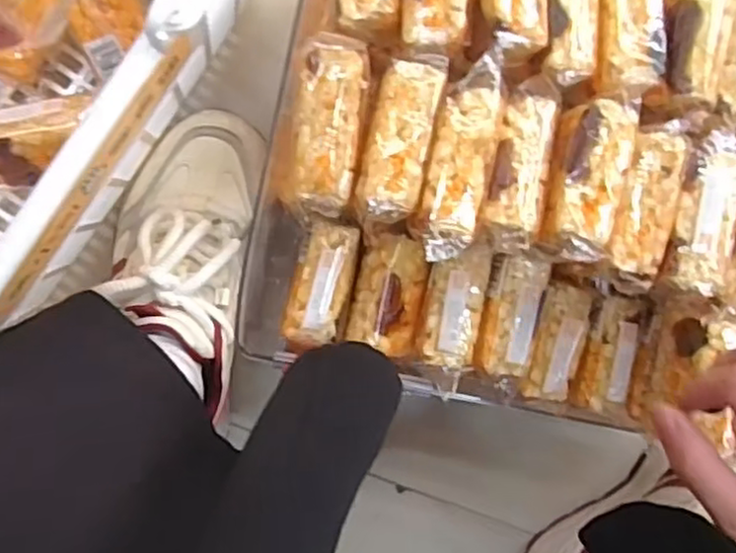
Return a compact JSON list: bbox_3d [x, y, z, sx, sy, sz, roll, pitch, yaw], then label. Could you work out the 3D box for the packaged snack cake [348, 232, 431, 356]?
[{"bbox_3d":[0.014,0.012,0.427,0.042,0.022,0.071,10,92,-6],"label":"packaged snack cake"}]

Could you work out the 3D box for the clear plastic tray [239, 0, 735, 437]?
[{"bbox_3d":[0.112,-0.057,0.398,0.318,0.074,0.270,12,92,-6],"label":"clear plastic tray"}]

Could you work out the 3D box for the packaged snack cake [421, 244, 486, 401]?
[{"bbox_3d":[0.052,0.024,0.426,0.034,0.021,0.089,9,92,-6],"label":"packaged snack cake"}]

